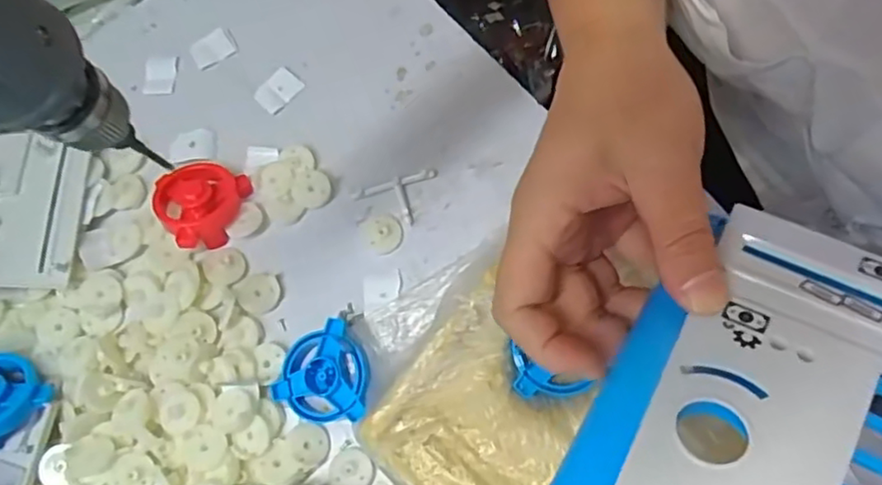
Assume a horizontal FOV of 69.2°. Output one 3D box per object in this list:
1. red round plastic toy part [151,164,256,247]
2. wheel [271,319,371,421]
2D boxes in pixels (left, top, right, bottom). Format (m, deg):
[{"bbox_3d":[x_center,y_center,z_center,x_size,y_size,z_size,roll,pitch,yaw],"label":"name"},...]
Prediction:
[{"bbox_3d":[-0.147,-0.025,0.377,0.052,0.020,0.052,-1,74,4],"label":"red round plastic toy part"},{"bbox_3d":[-0.065,0.075,0.346,0.052,0.016,0.051,-1,74,4],"label":"wheel"}]

